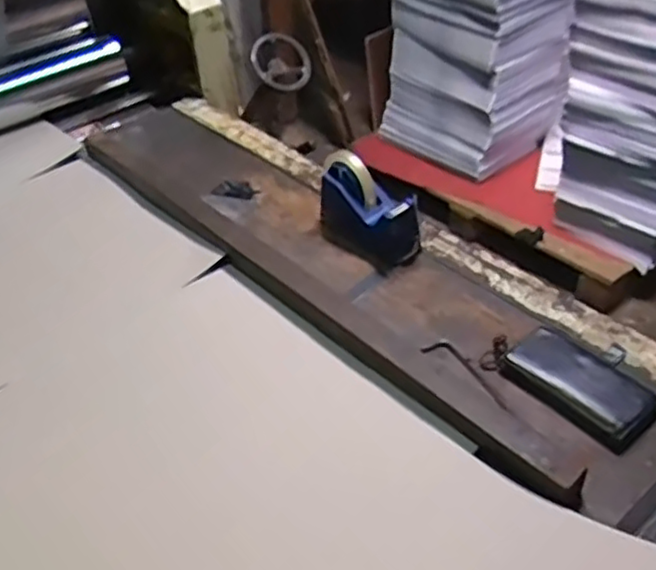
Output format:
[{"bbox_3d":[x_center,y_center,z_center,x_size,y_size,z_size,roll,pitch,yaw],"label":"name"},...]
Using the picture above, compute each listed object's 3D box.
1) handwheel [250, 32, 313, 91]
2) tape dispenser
[{"bbox_3d":[-0.086,-0.440,1.381,0.137,0.047,0.116,3,72,-35],"label":"handwheel"},{"bbox_3d":[0.051,-0.107,0.978,0.070,0.107,0.168,-34,48,-30],"label":"tape dispenser"}]

